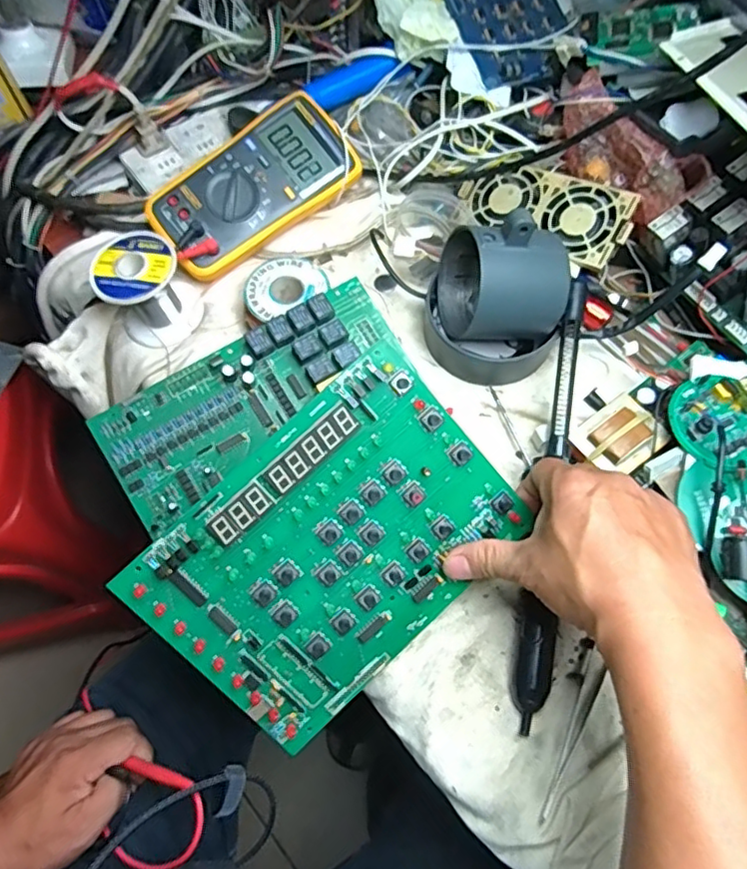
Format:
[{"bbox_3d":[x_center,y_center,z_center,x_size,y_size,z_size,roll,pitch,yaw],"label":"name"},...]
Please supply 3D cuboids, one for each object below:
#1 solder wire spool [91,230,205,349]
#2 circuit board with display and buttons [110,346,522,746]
[{"bbox_3d":[-0.179,-0.114,0.474,0.067,0.072,0.062,0,67,0],"label":"solder wire spool"},{"bbox_3d":[-0.022,0.072,0.366,0.213,0.009,0.156,-43,103,-4],"label":"circuit board with display and buttons"}]

